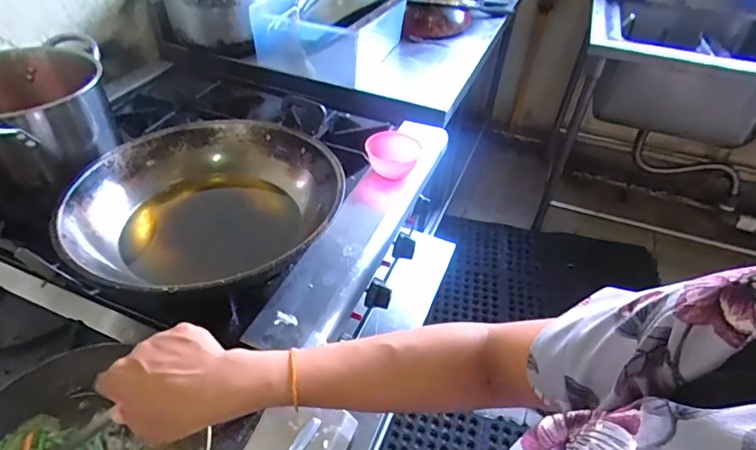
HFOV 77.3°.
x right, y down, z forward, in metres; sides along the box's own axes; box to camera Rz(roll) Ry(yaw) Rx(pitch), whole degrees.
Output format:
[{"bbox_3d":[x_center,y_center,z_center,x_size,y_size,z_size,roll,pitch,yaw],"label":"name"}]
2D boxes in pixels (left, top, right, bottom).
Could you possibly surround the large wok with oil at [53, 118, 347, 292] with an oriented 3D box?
[{"bbox_3d":[-0.244,-0.022,0.693,0.359,0.090,0.360,1,42,-1],"label":"large wok with oil"}]

